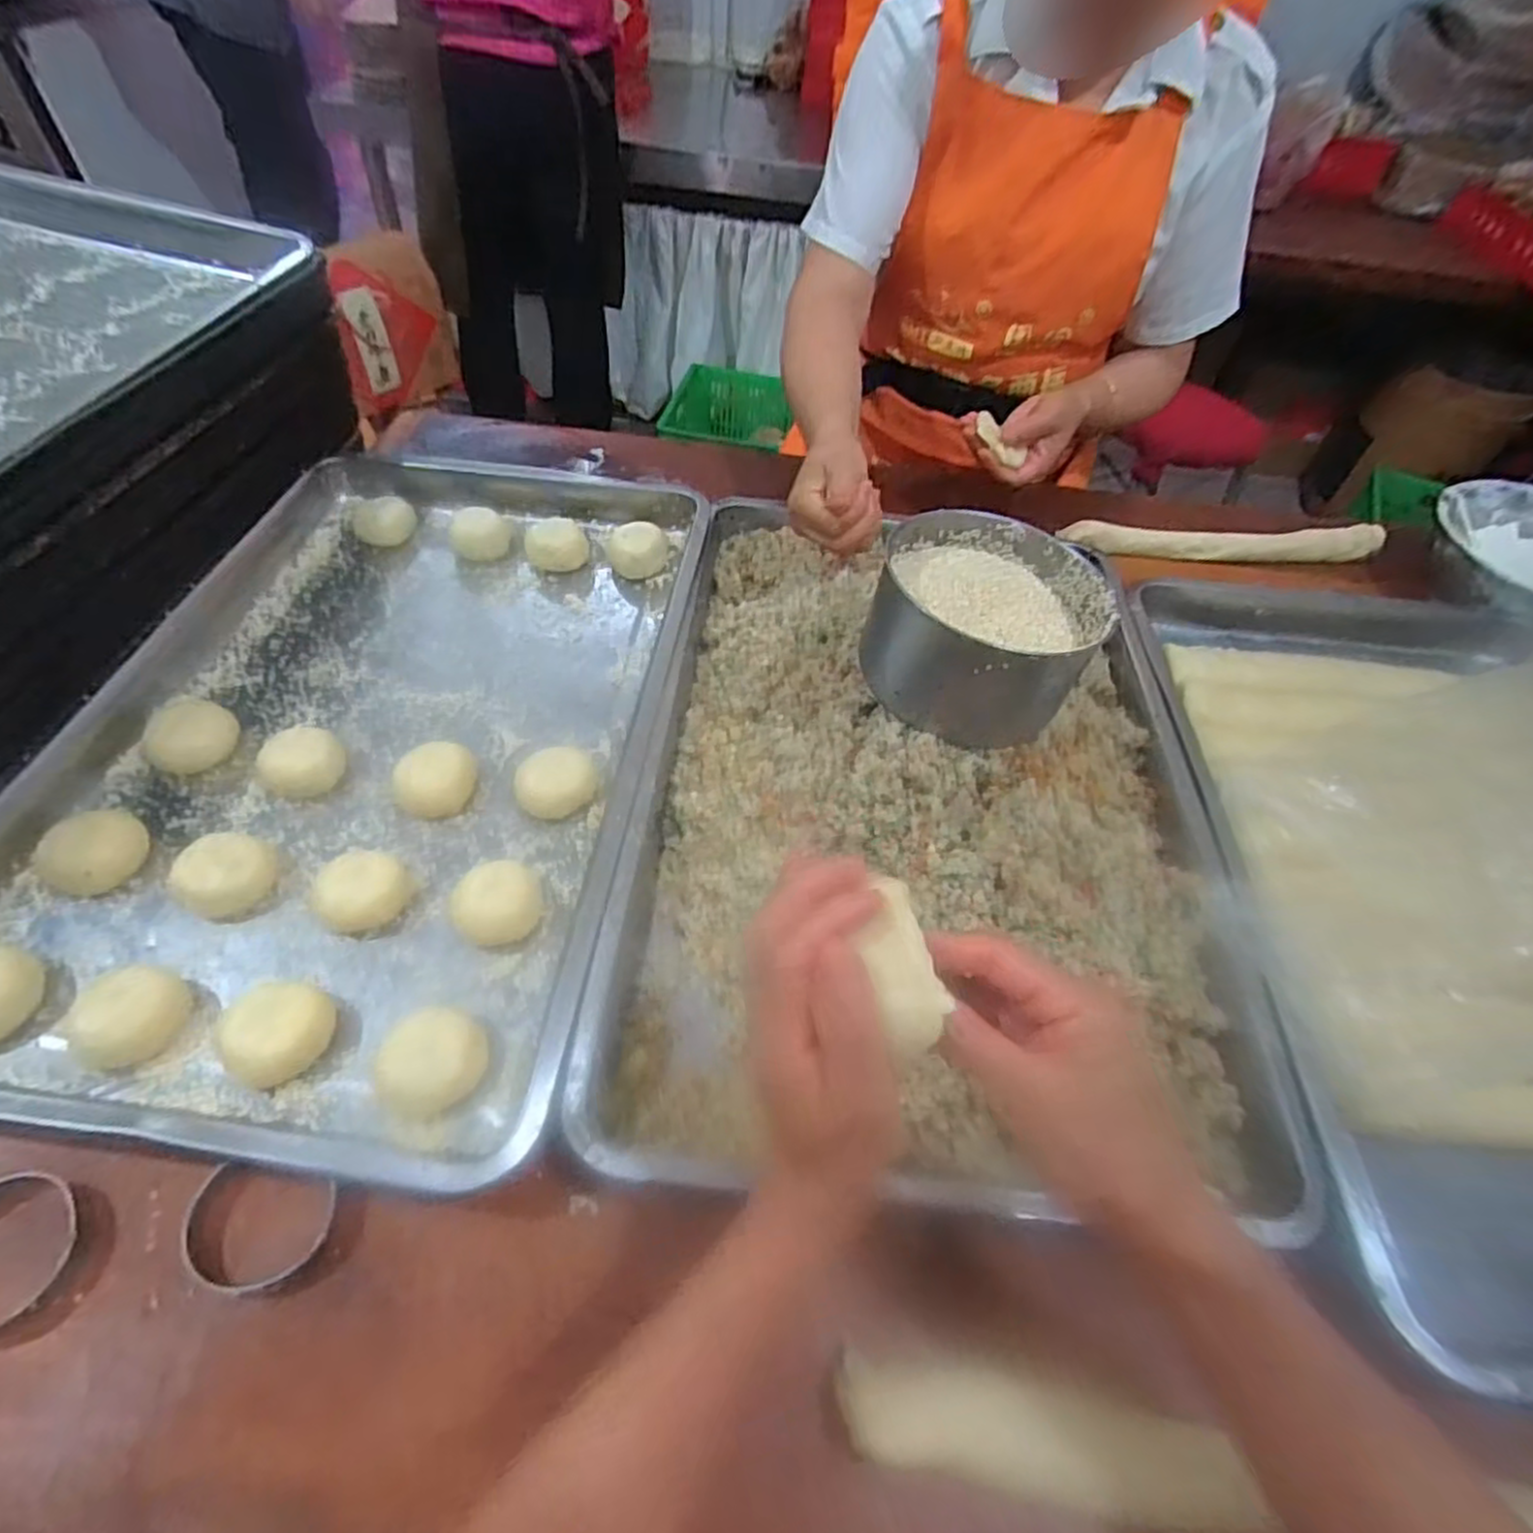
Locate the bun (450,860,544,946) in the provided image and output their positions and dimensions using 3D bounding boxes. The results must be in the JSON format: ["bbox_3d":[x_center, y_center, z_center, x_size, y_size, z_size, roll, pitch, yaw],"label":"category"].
[{"bbox_3d":[-0.165,0.086,0.468,0.050,0.037,0.043,-19,56,-19],"label":"bun"}]

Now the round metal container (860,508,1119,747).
[{"bbox_3d":[0.133,-0.089,0.467,0.133,0.065,0.140,17,53,8],"label":"round metal container"}]

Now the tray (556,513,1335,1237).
[{"bbox_3d":[0.118,-0.020,0.538,0.399,0.101,0.573,7,52,0],"label":"tray"}]

